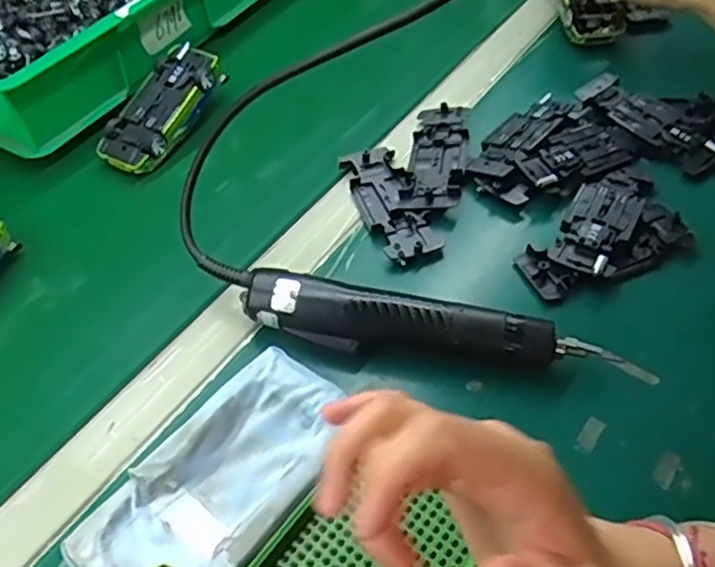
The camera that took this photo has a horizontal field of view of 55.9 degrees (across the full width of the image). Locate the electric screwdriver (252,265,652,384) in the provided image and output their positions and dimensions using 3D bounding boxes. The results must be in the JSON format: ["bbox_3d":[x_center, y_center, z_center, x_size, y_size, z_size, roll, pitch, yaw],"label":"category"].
[{"bbox_3d":[0.052,0.032,0.433,0.255,0.036,0.038,9,51,10],"label":"electric screwdriver"}]

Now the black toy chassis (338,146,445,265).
[{"bbox_3d":[0.025,-0.066,0.530,0.047,0.012,0.123,-15,54,-13],"label":"black toy chassis"}]

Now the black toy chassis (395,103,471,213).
[{"bbox_3d":[0.067,-0.107,0.556,0.045,0.020,0.124,10,52,6],"label":"black toy chassis"}]

